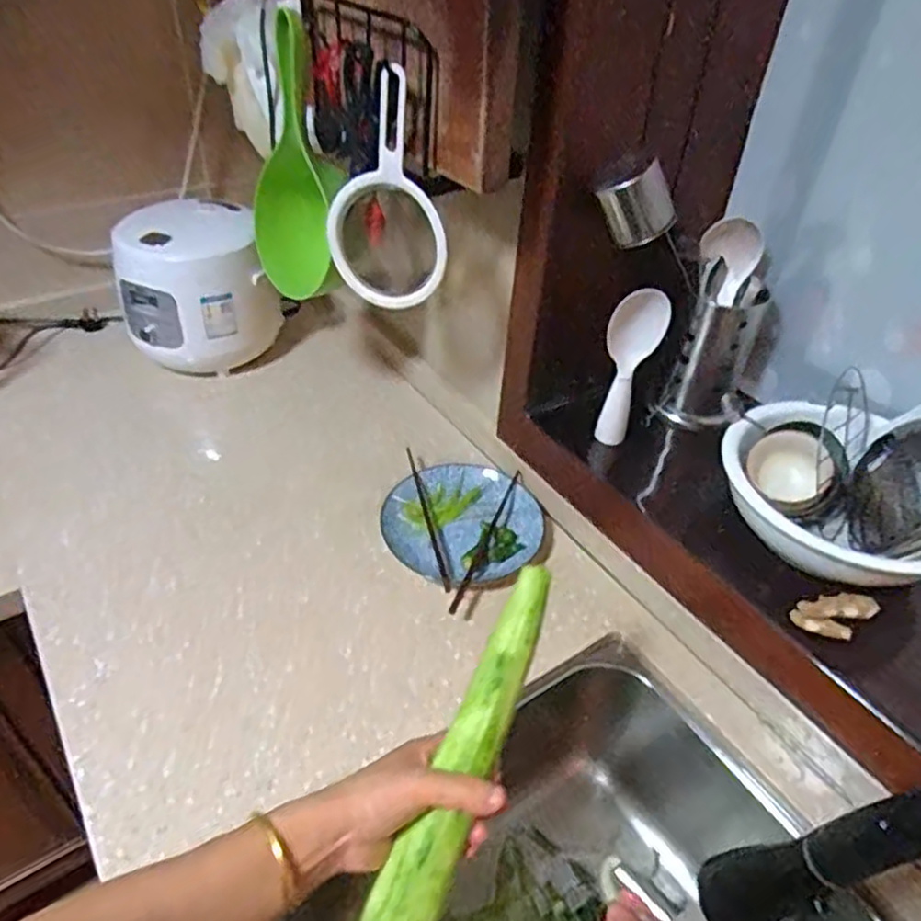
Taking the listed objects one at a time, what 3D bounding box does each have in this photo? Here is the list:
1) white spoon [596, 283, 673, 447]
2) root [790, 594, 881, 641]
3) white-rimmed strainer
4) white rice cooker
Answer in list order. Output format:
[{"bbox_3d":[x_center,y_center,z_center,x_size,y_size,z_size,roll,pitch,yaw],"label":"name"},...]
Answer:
[{"bbox_3d":[0.192,-0.101,0.789,0.059,0.193,0.019,-3,42,-8],"label":"white spoon"},{"bbox_3d":[0.355,0.146,0.648,0.079,0.018,0.038,-7,42,-13],"label":"root"},{"bbox_3d":[-0.073,-0.264,0.708,0.124,0.205,0.070,6,41,2],"label":"white-rimmed strainer"},{"bbox_3d":[-0.411,-0.261,1.077,0.220,0.226,0.203,-22,47,-27],"label":"white rice cooker"}]

